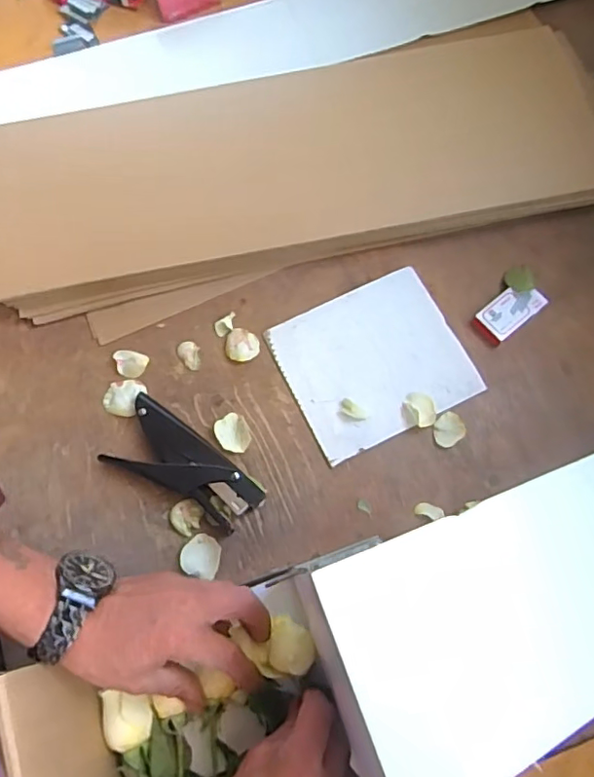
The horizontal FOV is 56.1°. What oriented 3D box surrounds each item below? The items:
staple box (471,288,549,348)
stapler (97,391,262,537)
[{"bbox_3d":[0.219,-0.078,0.580,0.072,0.018,0.038,-40,77,-11],"label":"staple box"},{"bbox_3d":[-0.103,0.074,0.522,0.147,0.026,0.068,32,76,9],"label":"stapler"}]

